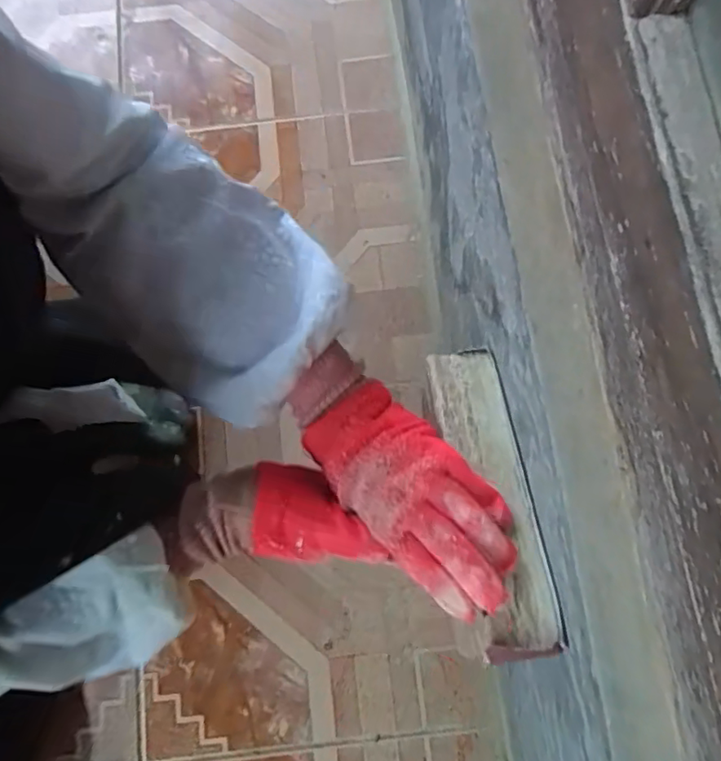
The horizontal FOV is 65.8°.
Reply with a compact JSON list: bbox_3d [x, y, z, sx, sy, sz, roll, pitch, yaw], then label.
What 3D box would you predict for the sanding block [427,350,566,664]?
[{"bbox_3d":[0.079,0.065,0.337,0.044,0.011,0.185,-9,64,0],"label":"sanding block"}]

